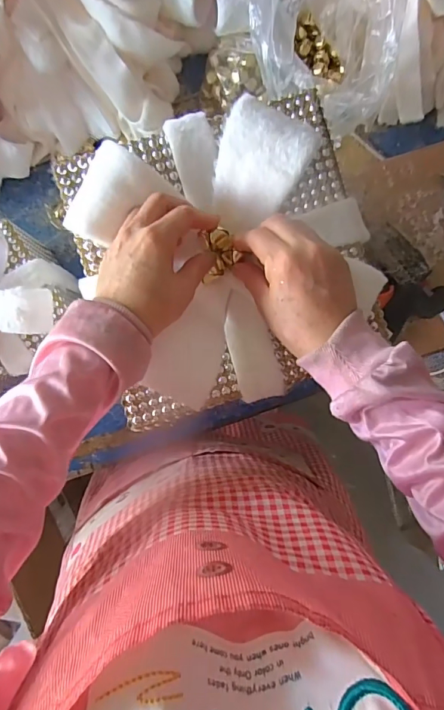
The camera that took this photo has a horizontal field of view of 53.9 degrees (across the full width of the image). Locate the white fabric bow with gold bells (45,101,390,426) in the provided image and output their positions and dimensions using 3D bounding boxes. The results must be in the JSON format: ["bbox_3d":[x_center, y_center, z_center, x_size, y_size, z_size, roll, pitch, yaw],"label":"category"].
[{"bbox_3d":[0.005,-0.094,0.396,0.264,0.060,0.268,0,91,-1],"label":"white fabric bow with gold bells"}]

